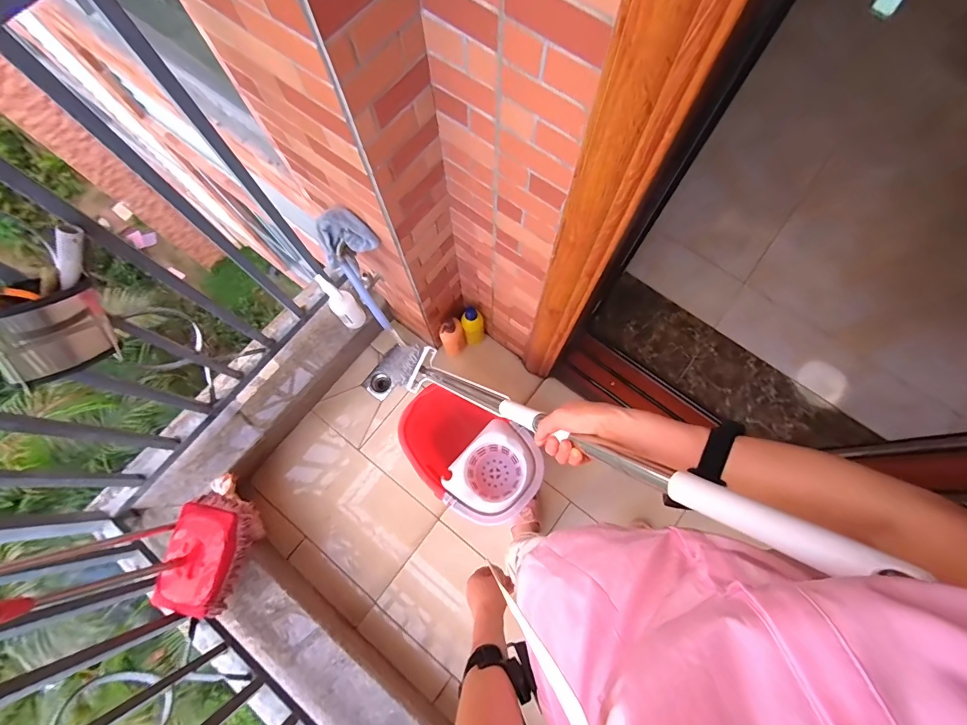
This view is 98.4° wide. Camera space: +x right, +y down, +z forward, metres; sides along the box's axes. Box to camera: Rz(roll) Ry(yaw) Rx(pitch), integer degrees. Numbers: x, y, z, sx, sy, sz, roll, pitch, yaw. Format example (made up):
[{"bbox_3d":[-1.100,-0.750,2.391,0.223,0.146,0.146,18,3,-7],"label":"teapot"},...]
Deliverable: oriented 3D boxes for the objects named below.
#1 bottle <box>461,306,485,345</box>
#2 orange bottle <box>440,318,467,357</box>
[{"bbox_3d":[-0.033,-0.125,1.401,0.070,0.209,0.060,-18,74,-5],"label":"bottle"},{"bbox_3d":[-0.102,-0.083,1.432,0.083,0.246,0.060,-34,76,-9],"label":"orange bottle"}]

